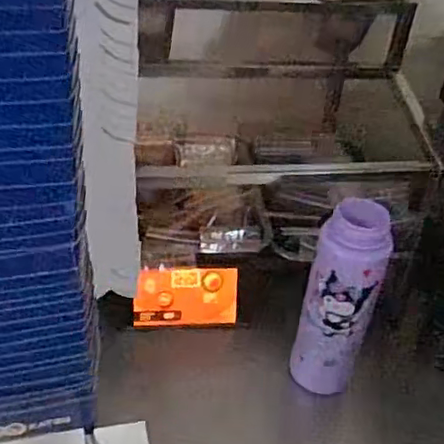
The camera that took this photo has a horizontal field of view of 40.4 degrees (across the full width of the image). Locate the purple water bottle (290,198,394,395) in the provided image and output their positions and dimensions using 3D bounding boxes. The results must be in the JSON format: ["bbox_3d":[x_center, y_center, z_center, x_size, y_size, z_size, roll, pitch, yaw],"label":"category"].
[{"bbox_3d":[0.119,0.082,0.614,0.069,0.219,0.054,16,39,12],"label":"purple water bottle"}]

